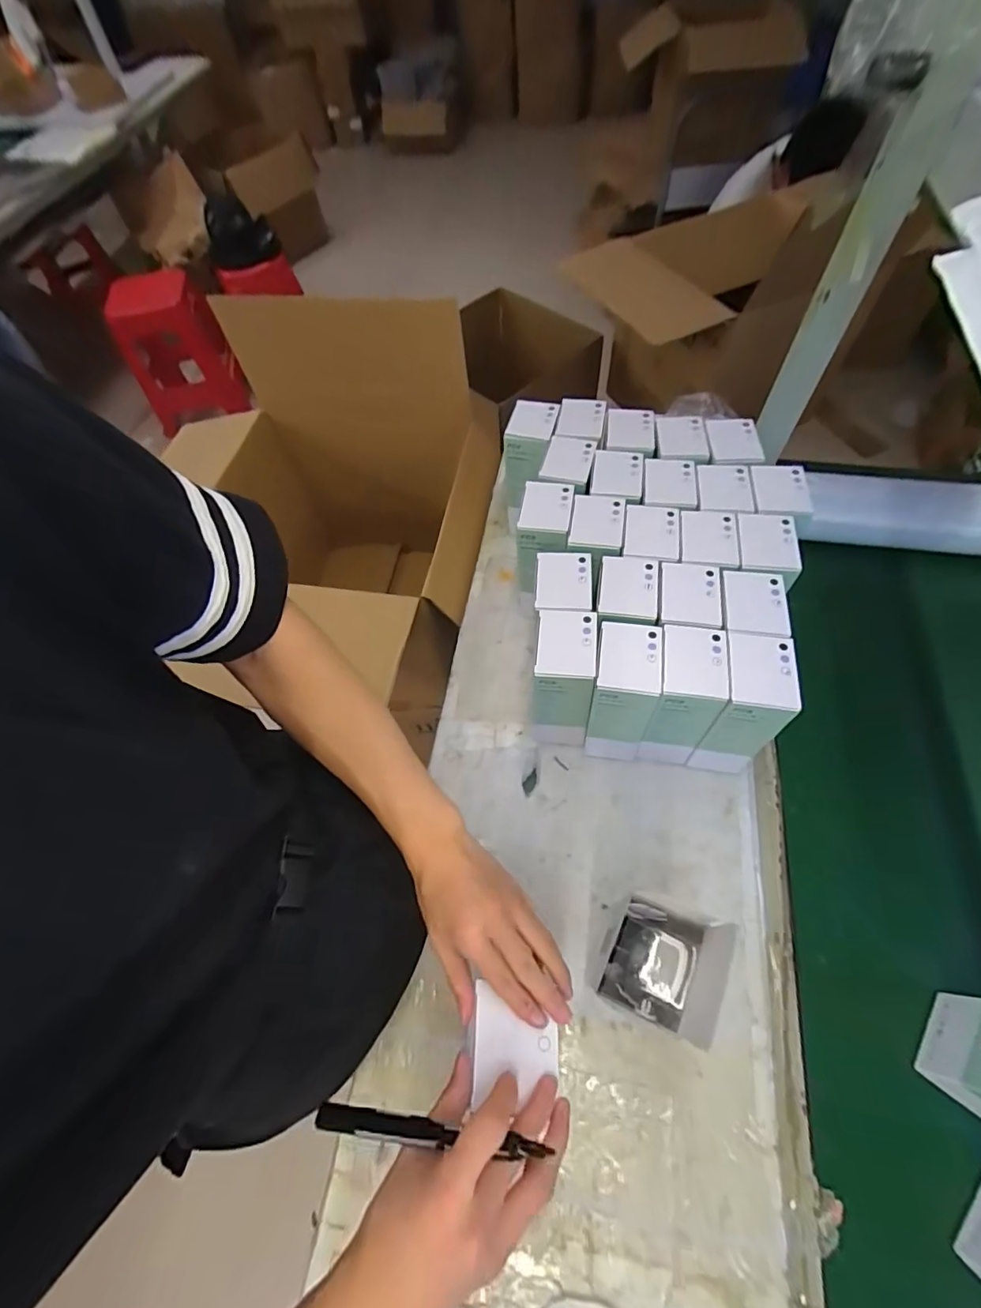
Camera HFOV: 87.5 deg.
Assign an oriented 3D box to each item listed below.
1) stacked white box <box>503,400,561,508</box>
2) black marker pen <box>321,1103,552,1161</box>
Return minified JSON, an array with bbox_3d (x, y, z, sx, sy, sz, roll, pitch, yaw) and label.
[{"bbox_3d":[0.058,-0.291,0.756,0.067,0.121,0.082,7,61,7],"label":"stacked white box"},{"bbox_3d":[-0.044,0.308,0.331,0.160,0.009,0.014,-8,61,18],"label":"black marker pen"}]

